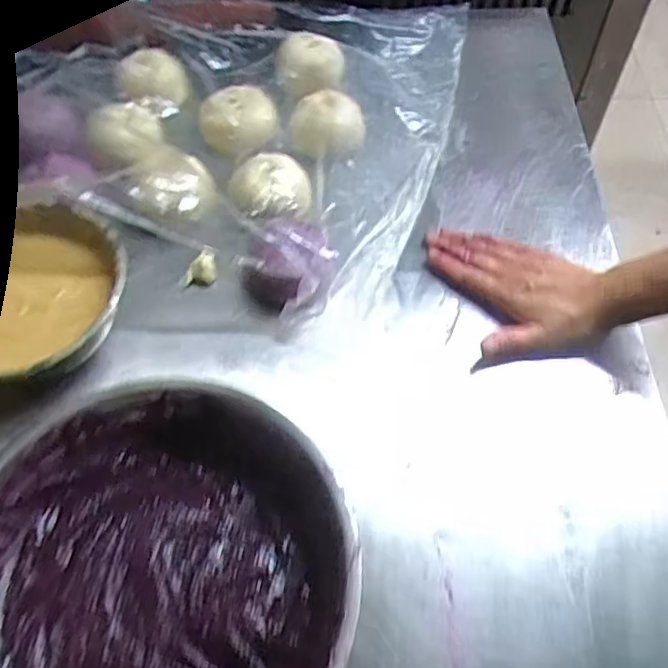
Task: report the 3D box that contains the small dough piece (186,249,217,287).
[{"bbox_3d":[-0.121,-0.057,0.577,0.030,0.027,0.023,-17,59,-9],"label":"small dough piece"}]

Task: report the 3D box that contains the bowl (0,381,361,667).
[{"bbox_3d":[-0.112,0.161,0.403,0.232,0.077,0.235,-1,58,1],"label":"bowl"}]

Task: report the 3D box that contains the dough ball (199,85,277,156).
[{"bbox_3d":[-0.102,-0.228,0.676,0.077,0.036,0.079,-1,58,1],"label":"dough ball"}]

